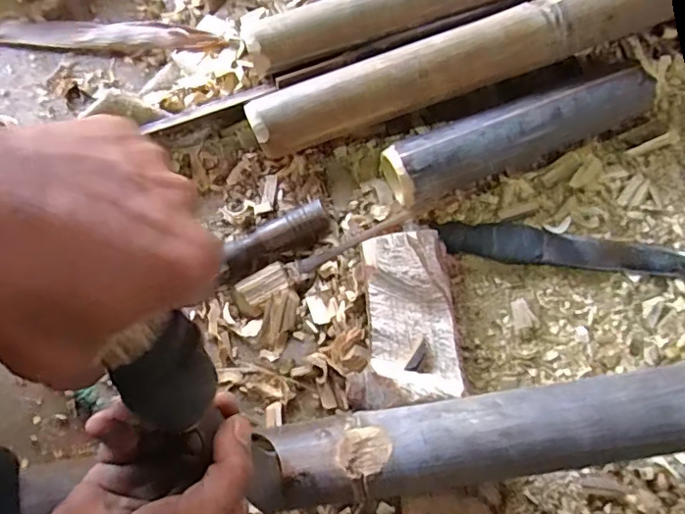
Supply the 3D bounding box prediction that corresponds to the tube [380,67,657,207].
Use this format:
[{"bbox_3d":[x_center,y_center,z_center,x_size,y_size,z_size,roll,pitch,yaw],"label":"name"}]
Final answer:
[{"bbox_3d":[0.160,-0.112,0.503,0.254,0.056,0.057,-21,78,-6],"label":"tube"}]

